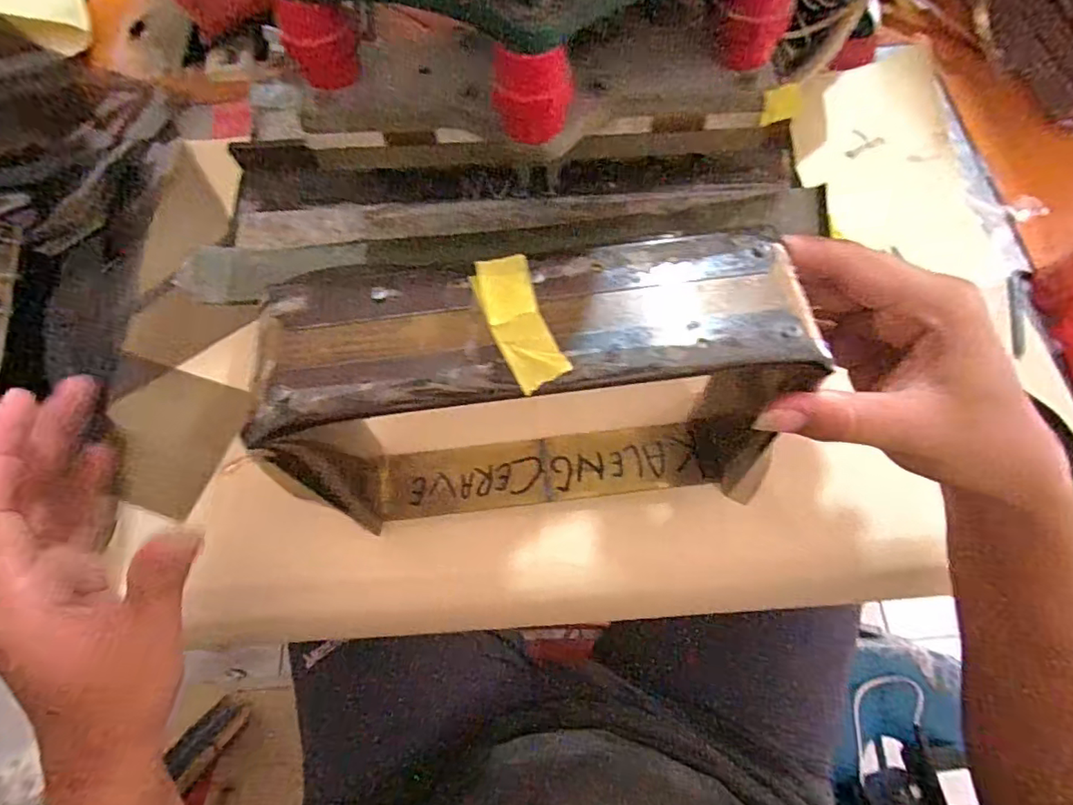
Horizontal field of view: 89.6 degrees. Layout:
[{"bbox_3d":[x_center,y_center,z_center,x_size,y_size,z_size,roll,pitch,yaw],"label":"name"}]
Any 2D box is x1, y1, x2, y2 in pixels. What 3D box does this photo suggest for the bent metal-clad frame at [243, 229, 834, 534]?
[{"bbox_3d":[0.003,0.001,0.292,0.236,0.183,0.071,-8,68,-2],"label":"bent metal-clad frame"}]

